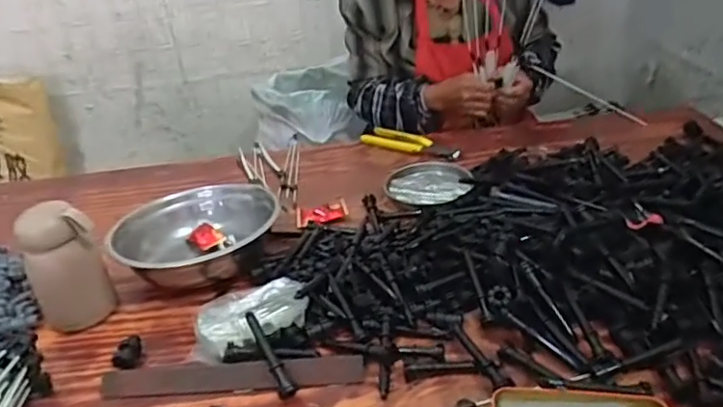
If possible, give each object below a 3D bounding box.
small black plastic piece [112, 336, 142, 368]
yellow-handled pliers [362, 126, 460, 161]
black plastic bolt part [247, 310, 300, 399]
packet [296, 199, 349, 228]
[{"bbox_3d":[-0.249,0.161,0.615,0.024,0.020,0.033,-5,29,3],"label":"small black plastic piece"},{"bbox_3d":[0.087,-0.106,1.032,0.185,0.017,0.053,18,37,37],"label":"yellow-handled pliers"},{"bbox_3d":[-0.091,0.147,0.565,0.017,0.011,0.094,-21,58,-24],"label":"black plastic bolt part"},{"bbox_3d":[-0.058,0.013,0.835,0.075,0.013,0.045,-8,29,-2],"label":"packet"}]

